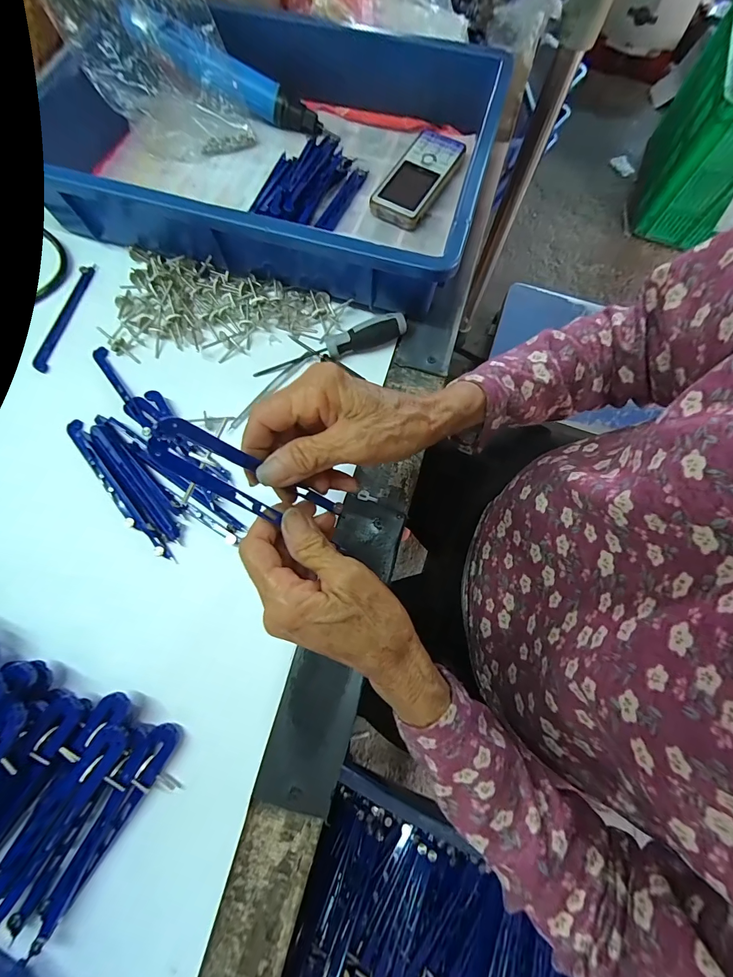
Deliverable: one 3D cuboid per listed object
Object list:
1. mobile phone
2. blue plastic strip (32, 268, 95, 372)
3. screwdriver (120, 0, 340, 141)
[{"bbox_3d":[0.054,-0.333,0.401,0.060,0.020,0.122,30,75,8],"label":"mobile phone"},{"bbox_3d":[-0.294,-0.168,0.359,0.013,0.004,0.123,8,73,2],"label":"blue plastic strip"},{"bbox_3d":[-0.139,-0.446,0.406,0.211,0.029,0.029,13,71,-22],"label":"screwdriver"}]

